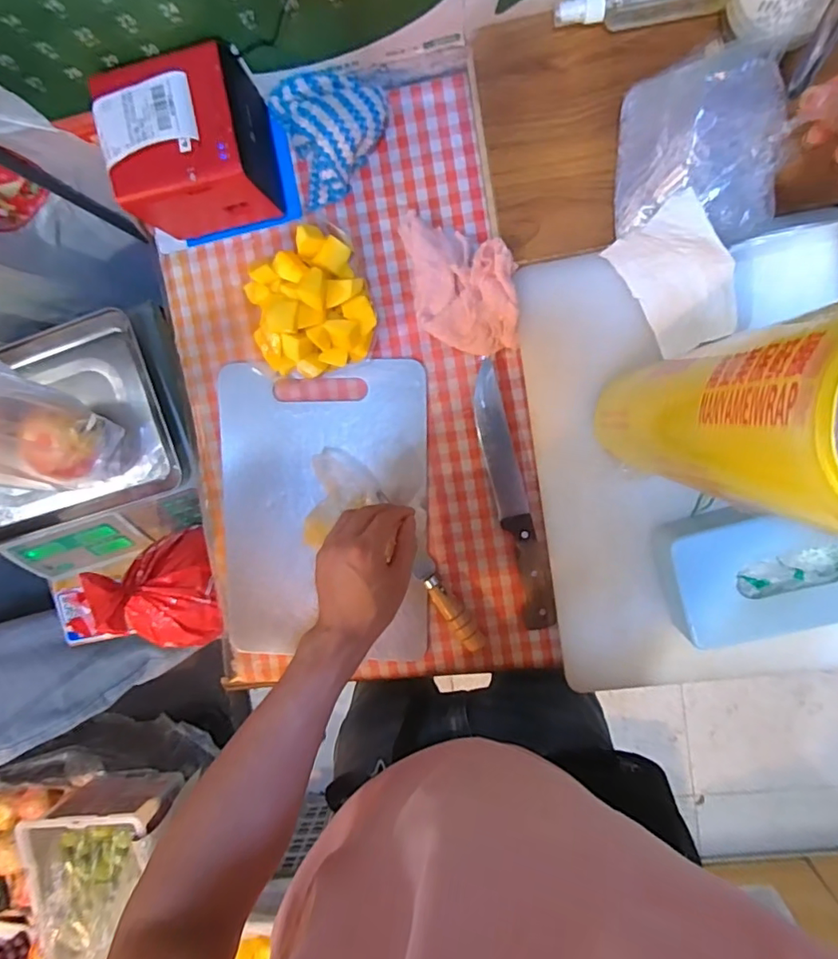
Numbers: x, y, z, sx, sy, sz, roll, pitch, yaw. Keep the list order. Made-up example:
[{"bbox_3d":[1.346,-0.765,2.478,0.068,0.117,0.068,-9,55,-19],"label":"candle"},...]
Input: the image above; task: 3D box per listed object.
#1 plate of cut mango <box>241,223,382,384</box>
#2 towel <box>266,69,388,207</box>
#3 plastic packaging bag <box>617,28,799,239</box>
[{"bbox_3d":[-0.121,-0.179,0.558,0.137,0.050,0.137,1,97,7],"label":"plate of cut mango"},{"bbox_3d":[-0.084,-0.352,0.534,0.108,0.055,0.103,-19,94,9],"label":"towel"},{"bbox_3d":[0.236,-0.271,0.442,0.120,0.073,0.135,0,97,7],"label":"plastic packaging bag"}]

